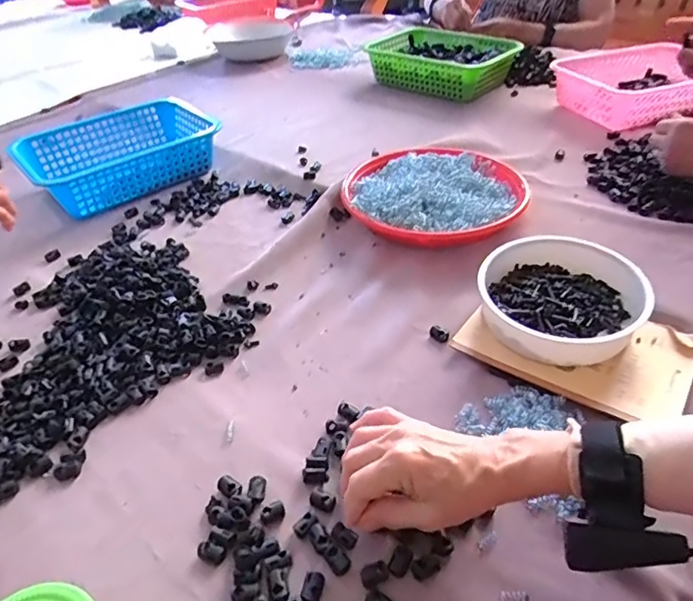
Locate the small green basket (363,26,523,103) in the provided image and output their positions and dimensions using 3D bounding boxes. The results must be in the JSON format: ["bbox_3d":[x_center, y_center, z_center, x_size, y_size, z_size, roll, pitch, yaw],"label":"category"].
[{"bbox_3d":[0.204,-0.515,1.122,0.223,0.083,0.295,-33,48,-31],"label":"small green basket"}]

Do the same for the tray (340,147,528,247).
[{"bbox_3d":[0.122,-0.150,0.729,0.242,0.049,0.247,26,48,30],"label":"tray"}]

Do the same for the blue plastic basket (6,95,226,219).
[{"bbox_3d":[-0.377,-0.253,0.879,0.298,0.068,0.225,-25,45,-24],"label":"blue plastic basket"}]

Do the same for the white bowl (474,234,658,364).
[{"bbox_3d":[0.219,-0.003,0.543,0.163,0.049,0.163,-2,40,2],"label":"white bowl"}]

